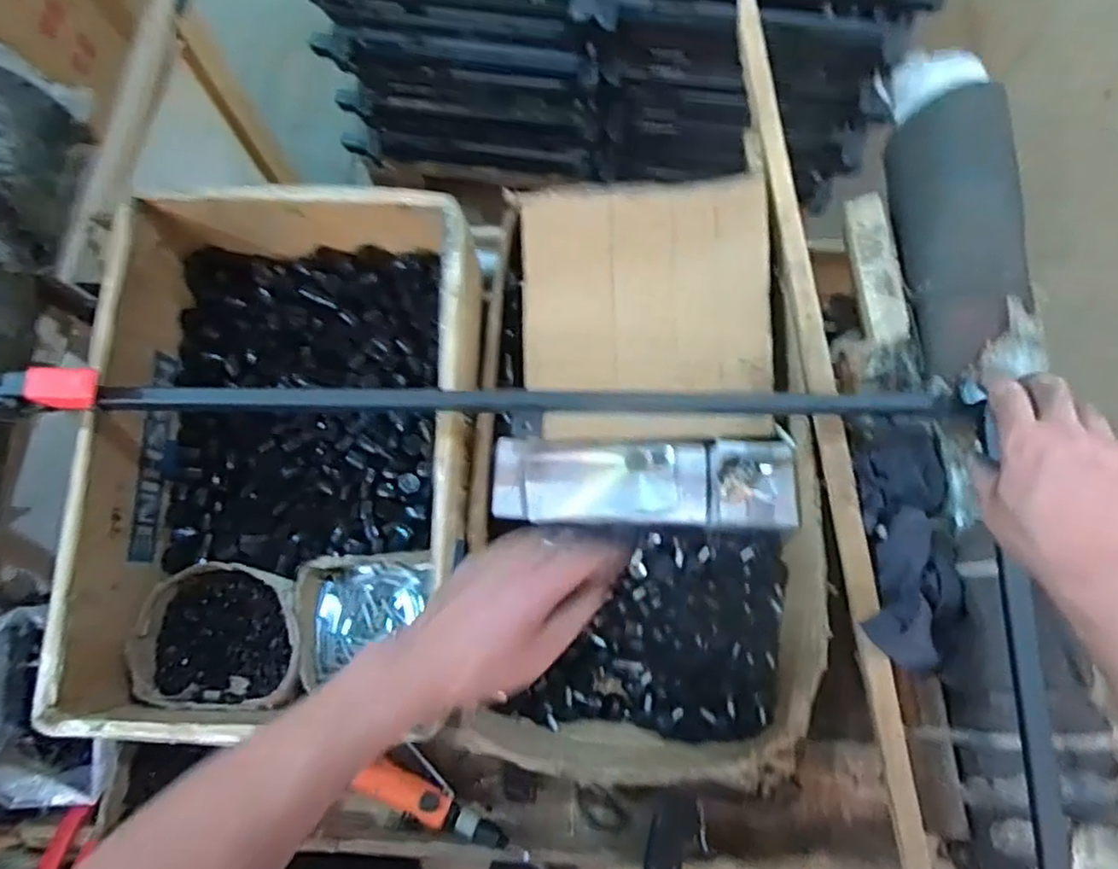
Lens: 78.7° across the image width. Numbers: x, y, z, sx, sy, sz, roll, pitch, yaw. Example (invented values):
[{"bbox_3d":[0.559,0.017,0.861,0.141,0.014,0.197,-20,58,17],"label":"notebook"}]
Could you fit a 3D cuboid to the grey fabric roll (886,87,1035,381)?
[{"bbox_3d":[0.400,-0.208,0.677,0.094,0.096,0.297,0,76,0],"label":"grey fabric roll"}]

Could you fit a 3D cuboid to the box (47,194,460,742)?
[{"bbox_3d":[-0.265,0.012,0.710,0.357,0.163,0.551,3,76,1],"label":"box"}]

